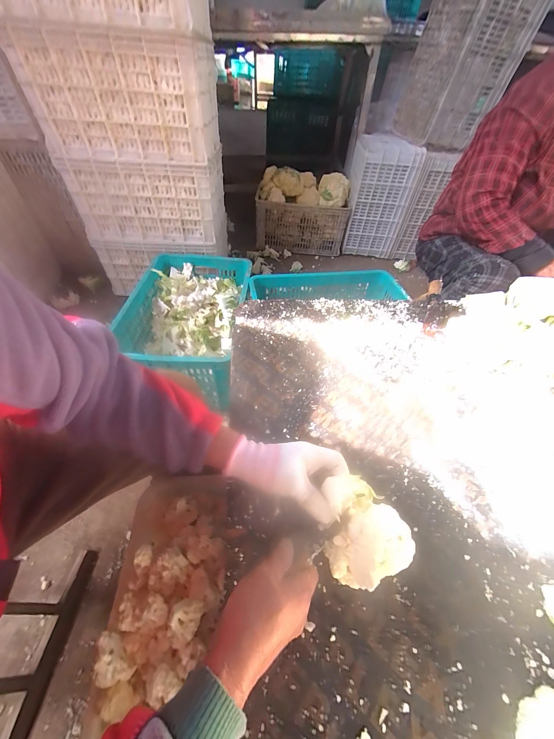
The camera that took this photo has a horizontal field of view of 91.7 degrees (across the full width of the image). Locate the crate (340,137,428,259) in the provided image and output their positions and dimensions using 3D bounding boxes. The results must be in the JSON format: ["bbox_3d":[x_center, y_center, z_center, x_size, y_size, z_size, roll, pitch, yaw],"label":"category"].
[{"bbox_3d":[0.571,-1.013,1.597,0.318,0.519,0.375,8,50,3],"label":"crate"}]

